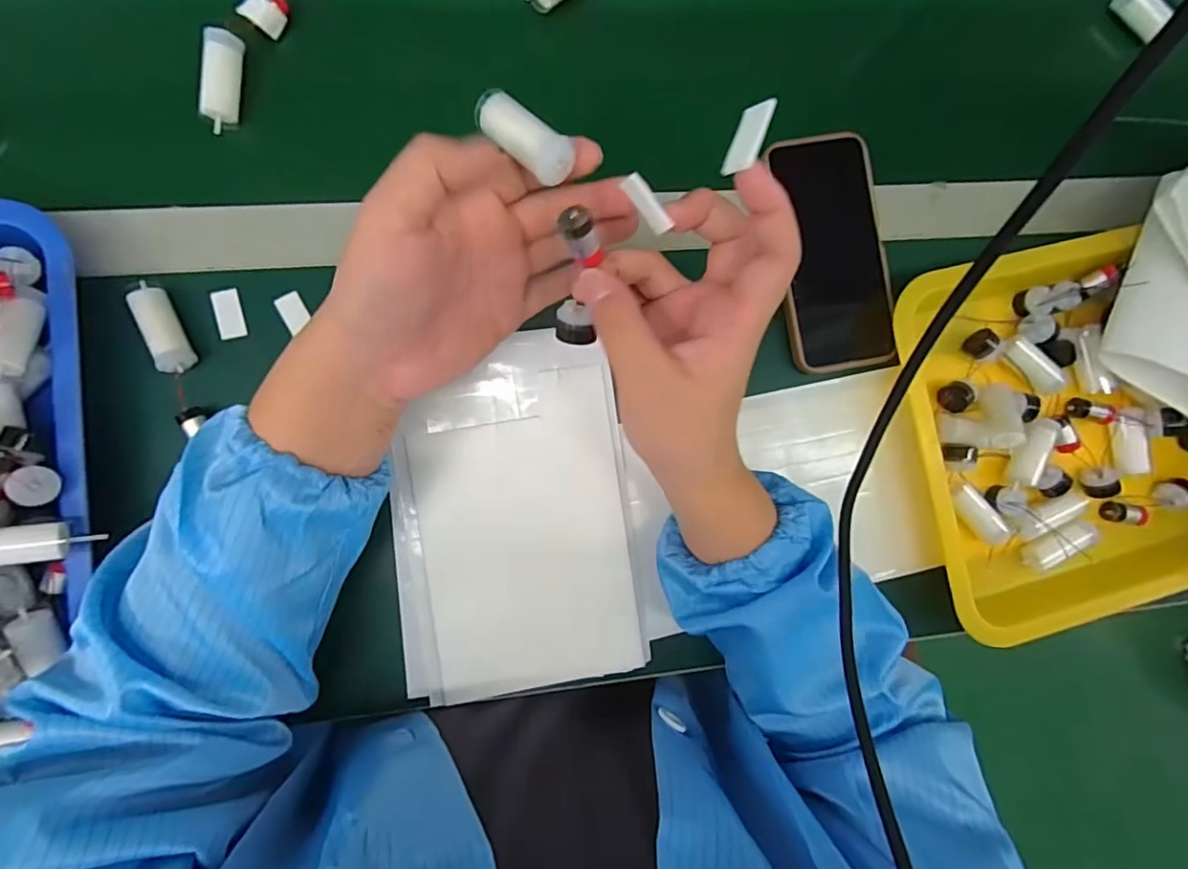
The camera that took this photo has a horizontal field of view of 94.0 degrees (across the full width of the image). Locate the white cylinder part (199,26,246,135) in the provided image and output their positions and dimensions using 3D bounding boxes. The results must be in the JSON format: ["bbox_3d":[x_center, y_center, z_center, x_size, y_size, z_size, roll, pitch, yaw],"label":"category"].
[{"bbox_3d":[-0.231,-0.219,0.343,0.017,0.015,0.057,13,103,-5],"label":"white cylinder part"}]

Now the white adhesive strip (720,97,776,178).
[{"bbox_3d":[0.065,-0.125,0.233,0.004,0.017,0.030,19,90,-38],"label":"white adhesive strip"}]

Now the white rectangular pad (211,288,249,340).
[{"bbox_3d":[-0.231,-0.076,0.351,0.016,0.004,0.031,-13,93,-20],"label":"white rectangular pad"}]

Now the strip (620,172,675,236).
[{"bbox_3d":[0.025,-0.106,0.255,0.030,0.009,0.004,51,40,-25],"label":"strip"}]

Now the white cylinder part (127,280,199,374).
[{"bbox_3d":[-0.263,-0.064,0.338,0.018,0.018,0.053,-23,93,-5],"label":"white cylinder part"}]

